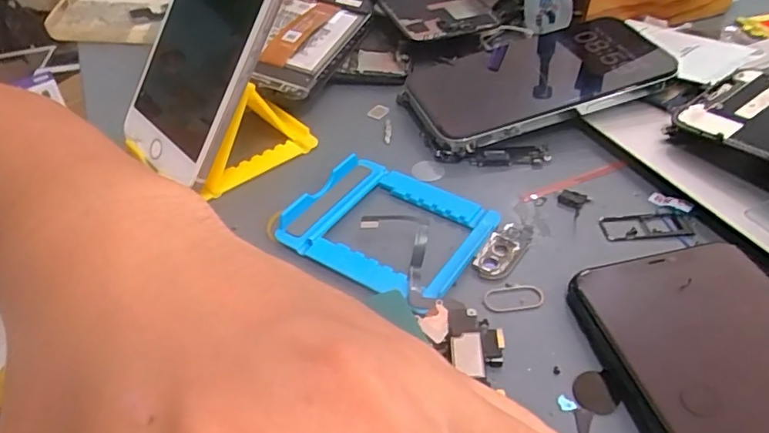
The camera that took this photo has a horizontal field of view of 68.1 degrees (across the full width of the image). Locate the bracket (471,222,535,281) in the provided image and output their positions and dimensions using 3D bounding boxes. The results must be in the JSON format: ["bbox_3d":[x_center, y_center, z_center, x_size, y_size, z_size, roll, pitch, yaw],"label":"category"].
[{"bbox_3d":[0.053,0.014,0.252,0.016,0.004,0.037,25,47,25],"label":"bracket"}]

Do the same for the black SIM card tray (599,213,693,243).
[{"bbox_3d":[0.120,0.004,0.261,0.038,0.004,0.017,-2,42,-3],"label":"black SIM card tray"}]

